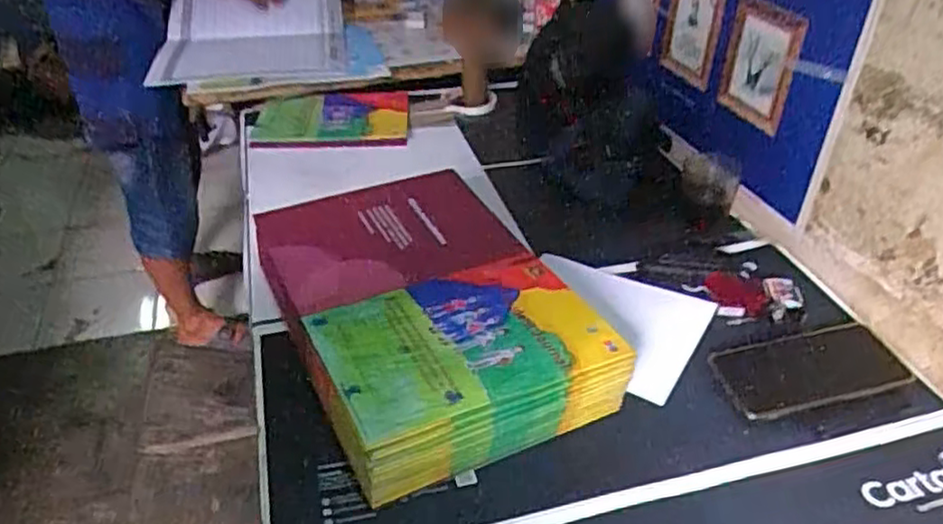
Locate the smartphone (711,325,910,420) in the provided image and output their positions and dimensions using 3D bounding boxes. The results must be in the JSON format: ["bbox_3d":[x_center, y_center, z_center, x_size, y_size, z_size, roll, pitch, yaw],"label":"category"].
[{"bbox_3d":[0.310,0.098,0.656,0.163,0.011,0.085,-12,35,-9],"label":"smartphone"}]

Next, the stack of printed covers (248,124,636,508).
[{"bbox_3d":[-0.048,0.043,0.694,0.242,0.088,0.359,-16,39,-21],"label":"stack of printed covers"}]

